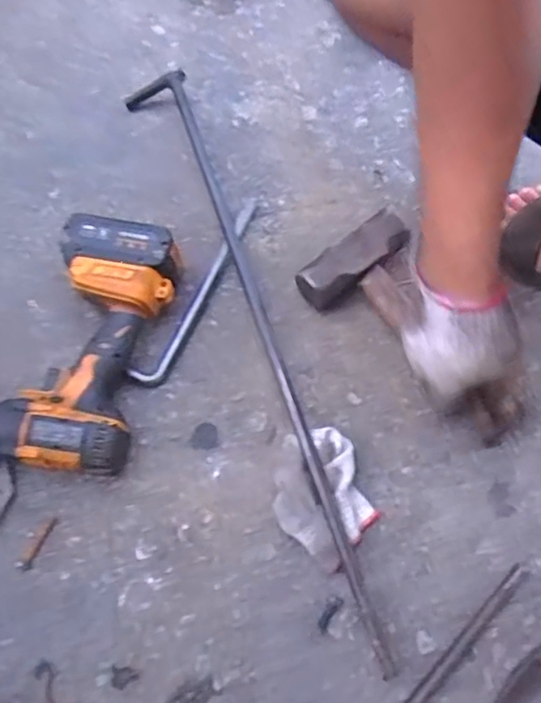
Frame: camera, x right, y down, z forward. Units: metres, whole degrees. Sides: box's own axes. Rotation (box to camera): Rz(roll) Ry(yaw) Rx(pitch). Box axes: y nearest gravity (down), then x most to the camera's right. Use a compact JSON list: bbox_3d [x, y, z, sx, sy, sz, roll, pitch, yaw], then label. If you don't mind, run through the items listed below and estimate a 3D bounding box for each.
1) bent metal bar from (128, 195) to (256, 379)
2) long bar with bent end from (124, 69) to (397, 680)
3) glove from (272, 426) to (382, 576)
[{"bbox_3d":[-0.075,-0.069,0.624,0.028,0.010,0.231,26,72,6],"label":"bent metal bar"},{"bbox_3d":[-0.008,-0.028,0.609,0.066,0.031,0.652,-22,76,-8],"label":"long bar with bent end"},{"bbox_3d":[0.047,0.135,0.554,0.085,0.033,0.122,-21,76,-7],"label":"glove"}]

